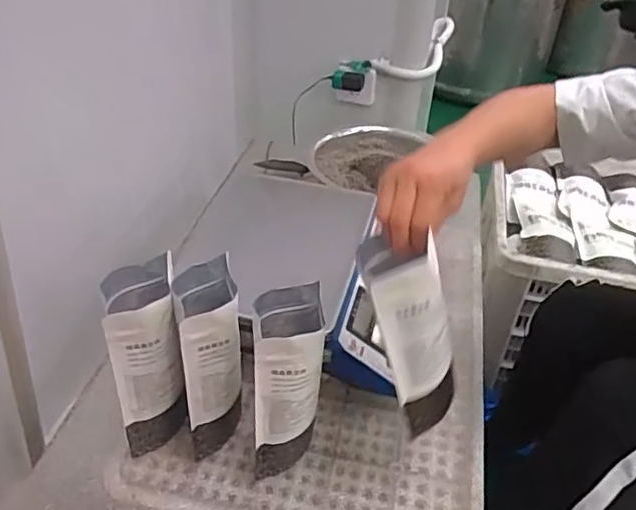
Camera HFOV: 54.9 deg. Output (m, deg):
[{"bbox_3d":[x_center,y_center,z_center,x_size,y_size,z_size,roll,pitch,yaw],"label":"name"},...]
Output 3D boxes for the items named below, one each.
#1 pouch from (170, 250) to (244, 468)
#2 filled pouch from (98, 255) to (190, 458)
[{"bbox_3d":[-0.115,0.118,0.660,0.058,0.229,0.100,-4,41,-10],"label":"pouch"},{"bbox_3d":[-0.179,0.117,0.659,0.064,0.225,0.091,-6,41,-11],"label":"filled pouch"}]

